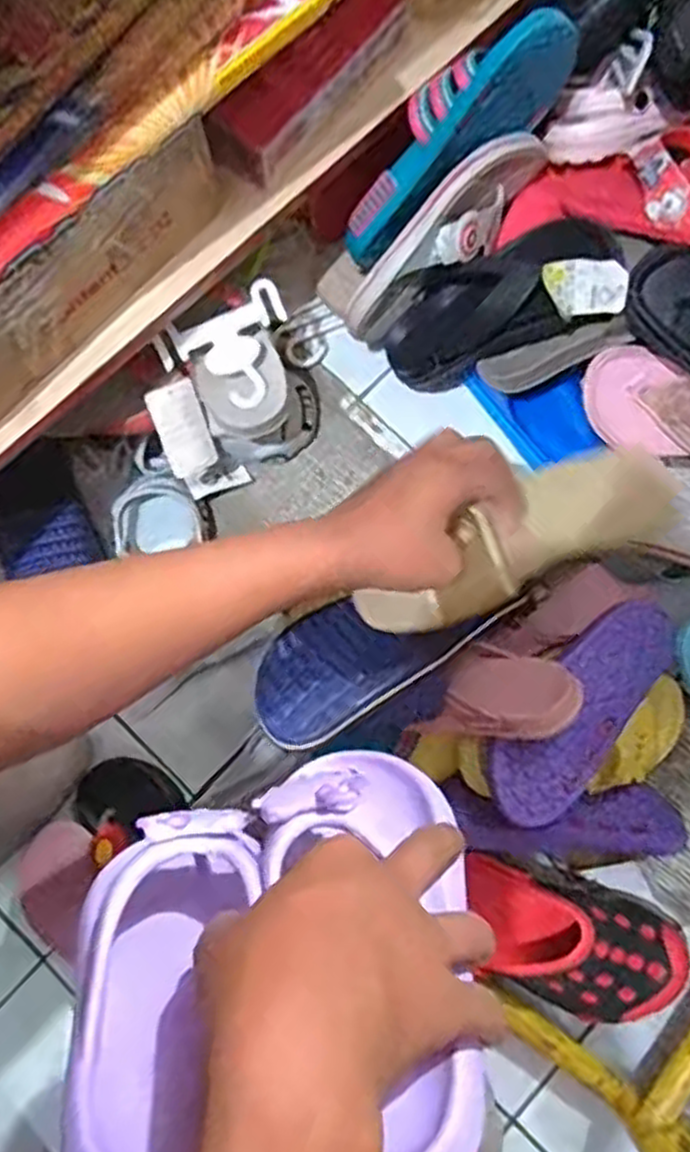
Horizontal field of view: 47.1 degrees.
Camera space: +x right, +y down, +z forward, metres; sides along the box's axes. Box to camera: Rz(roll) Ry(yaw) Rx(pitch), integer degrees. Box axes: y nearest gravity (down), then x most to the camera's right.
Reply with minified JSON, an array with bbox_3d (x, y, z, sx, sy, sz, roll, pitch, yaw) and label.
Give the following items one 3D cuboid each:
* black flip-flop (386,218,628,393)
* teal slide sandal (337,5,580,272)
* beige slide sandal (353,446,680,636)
[{"bbox_3d":[0.129,-0.234,0.673,0.212,0.074,0.095,-11,74,43],"label":"black flip-flop"},{"bbox_3d":[0.082,-0.350,0.638,0.228,0.102,0.055,-34,76,36],"label":"teal slide sandal"},{"bbox_3d":[0.122,-0.018,0.557,0.226,0.051,0.072,-30,79,-3],"label":"beige slide sandal"}]

